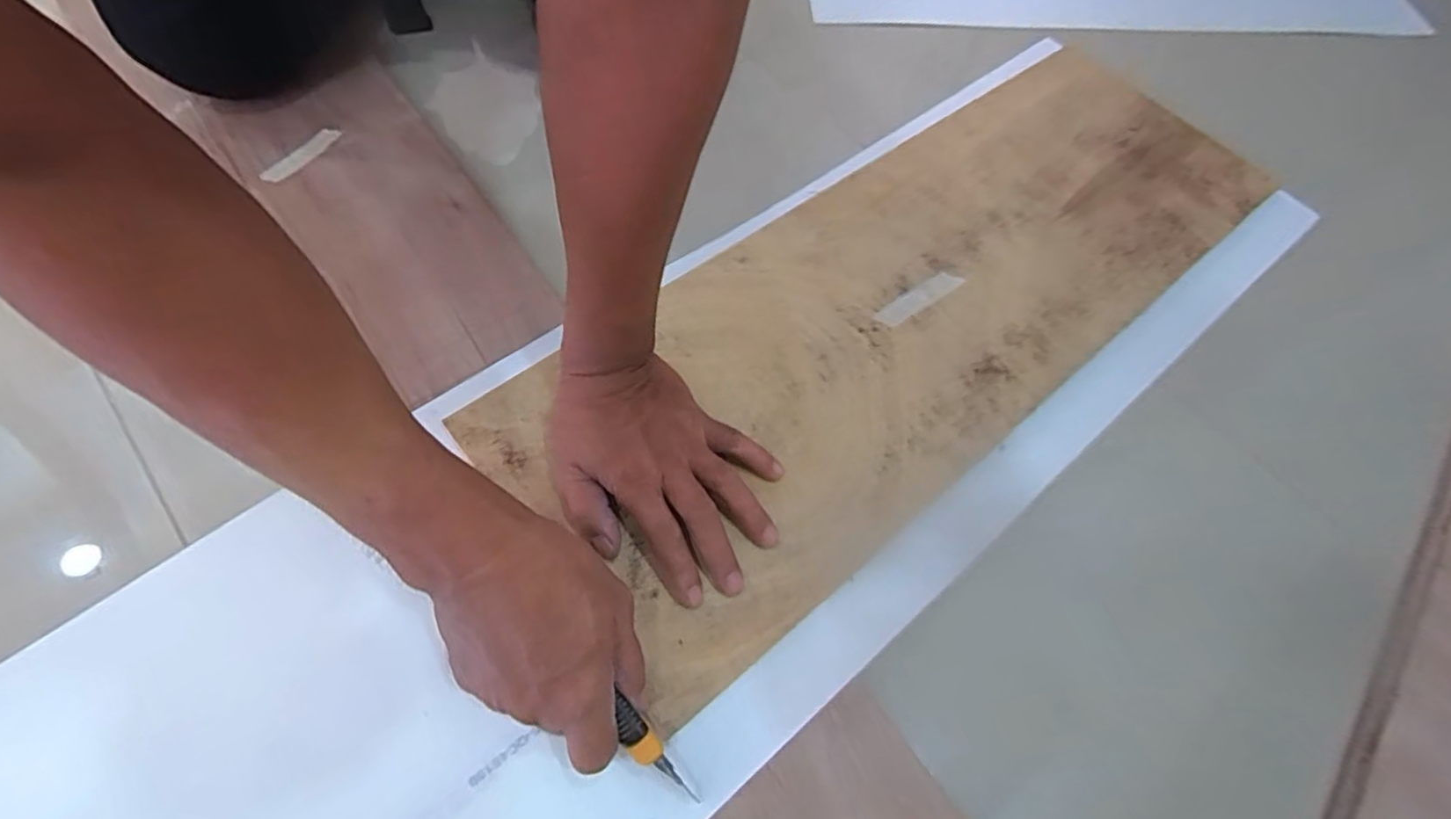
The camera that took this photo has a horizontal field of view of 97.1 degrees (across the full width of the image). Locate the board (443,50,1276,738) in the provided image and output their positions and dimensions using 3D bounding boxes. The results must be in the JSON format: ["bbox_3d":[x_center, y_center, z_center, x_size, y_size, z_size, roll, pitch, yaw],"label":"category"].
[{"bbox_3d":[0.149,-0.097,0.504,0.670,0.014,0.247,-38,72,-21],"label":"board"}]

